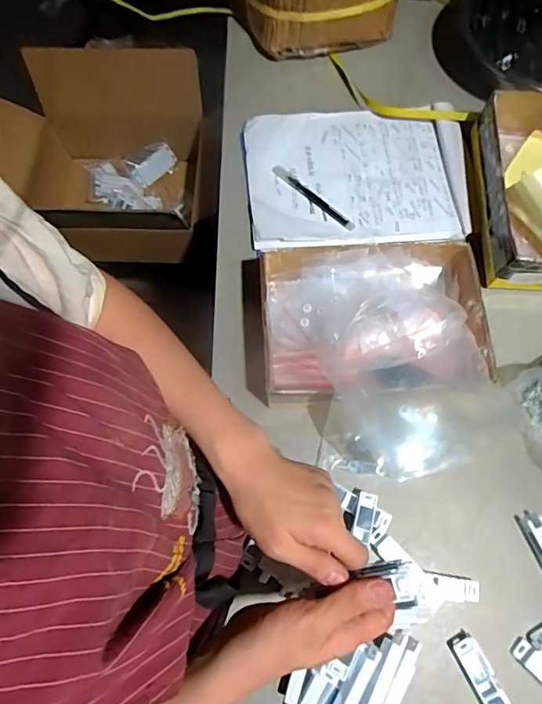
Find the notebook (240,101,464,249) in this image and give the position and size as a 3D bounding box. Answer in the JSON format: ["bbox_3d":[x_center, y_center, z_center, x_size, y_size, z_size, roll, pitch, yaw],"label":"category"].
[{"bbox_3d":[0.121,-0.246,0.683,0.302,0.015,0.222,-3,71,0],"label":"notebook"}]

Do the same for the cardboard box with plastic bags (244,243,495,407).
[{"bbox_3d":[0.107,-0.039,0.571,0.278,0.060,0.194,-2,71,0],"label":"cardboard box with plastic bags"}]

